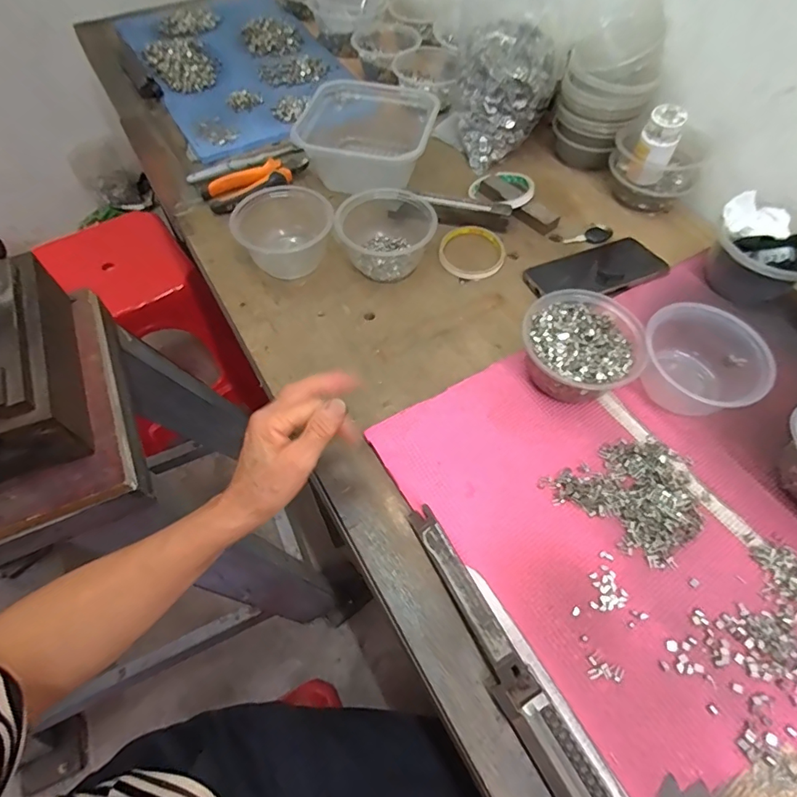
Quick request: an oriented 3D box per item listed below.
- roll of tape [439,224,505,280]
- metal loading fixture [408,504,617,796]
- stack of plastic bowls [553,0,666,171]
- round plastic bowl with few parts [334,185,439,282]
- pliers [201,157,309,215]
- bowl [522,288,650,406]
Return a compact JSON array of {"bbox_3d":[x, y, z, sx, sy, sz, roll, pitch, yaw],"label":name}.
[{"bbox_3d":[0.094,-0.187,0.609,0.081,0.010,0.086,0,58,-1],"label":"roll of tape"},{"bbox_3d":[0.095,0.222,0.342,0.034,0.019,0.319,-26,62,-16],"label":"metal loading fixture"},{"bbox_3d":[0.279,-0.416,0.642,0.116,0.179,0.117,19,60,11],"label":"stack of plastic bowls"},{"bbox_3d":[-0.016,-0.206,0.577,0.111,0.058,0.110,0,58,-1],"label":"round plastic bowl with few parts"},{"bbox_3d":[-0.193,-0.300,0.650,0.146,0.015,0.055,-31,63,-18],"label":"pliers"},{"bbox_3d":[0.179,-0.047,0.476,0.110,0.057,0.107,0,58,-1],"label":"bowl"}]

